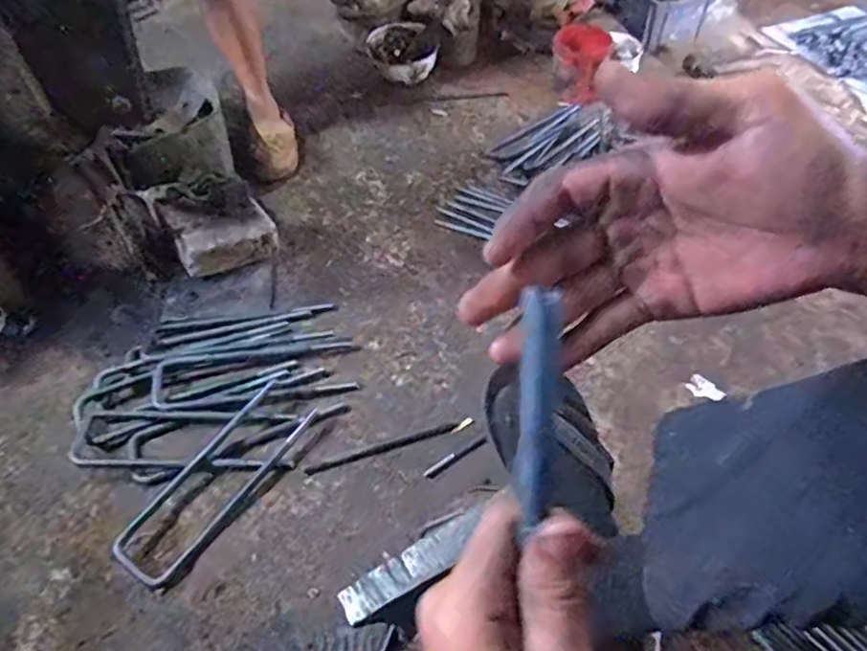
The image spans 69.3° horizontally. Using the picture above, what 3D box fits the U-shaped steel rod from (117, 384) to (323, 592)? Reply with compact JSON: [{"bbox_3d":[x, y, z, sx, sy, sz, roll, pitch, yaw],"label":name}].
[{"bbox_3d":[-0.354,0.250,1.041,0.122,0.006,0.367,28,57,20],"label":"U-shaped steel rod"}]

